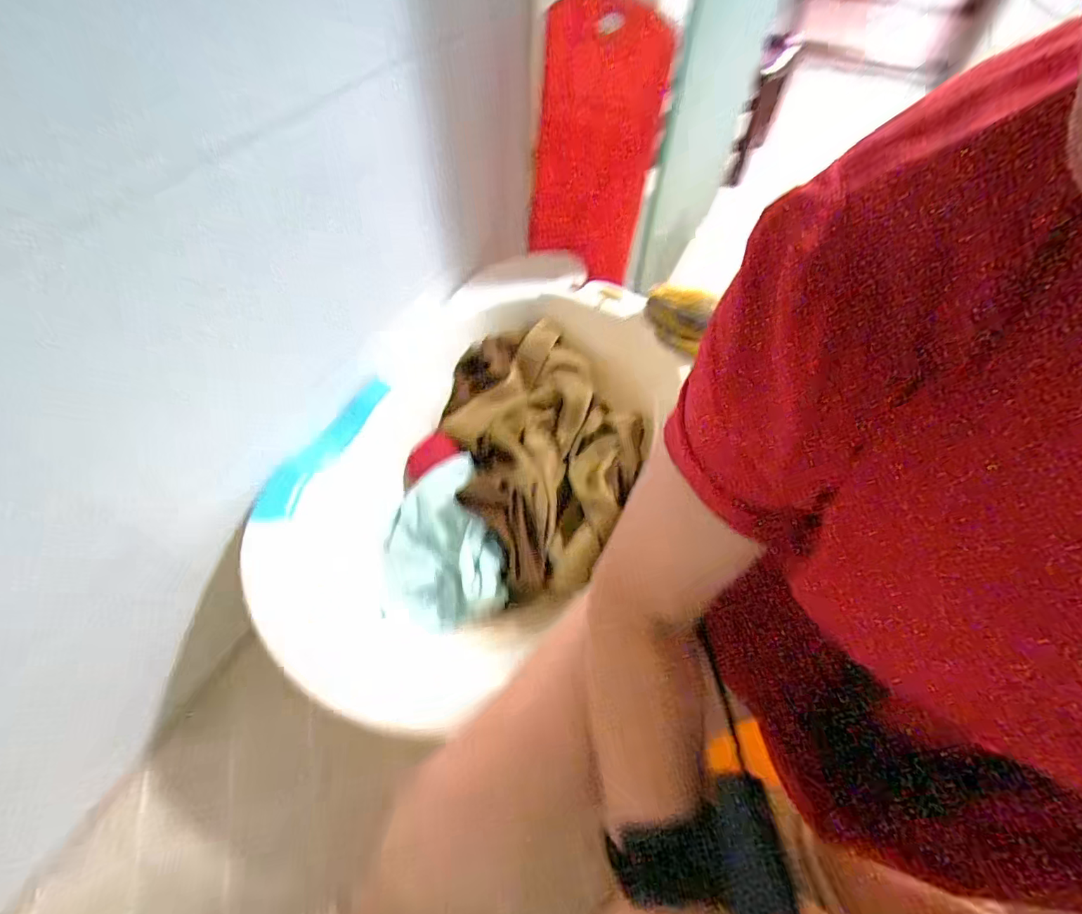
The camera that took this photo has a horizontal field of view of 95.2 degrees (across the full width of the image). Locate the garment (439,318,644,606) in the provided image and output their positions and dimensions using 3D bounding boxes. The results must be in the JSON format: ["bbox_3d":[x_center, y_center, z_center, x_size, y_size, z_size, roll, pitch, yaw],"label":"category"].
[{"bbox_3d":[-0.009,-0.010,0.864,0.301,0.138,0.438,-24,58,-18],"label":"garment"}]

